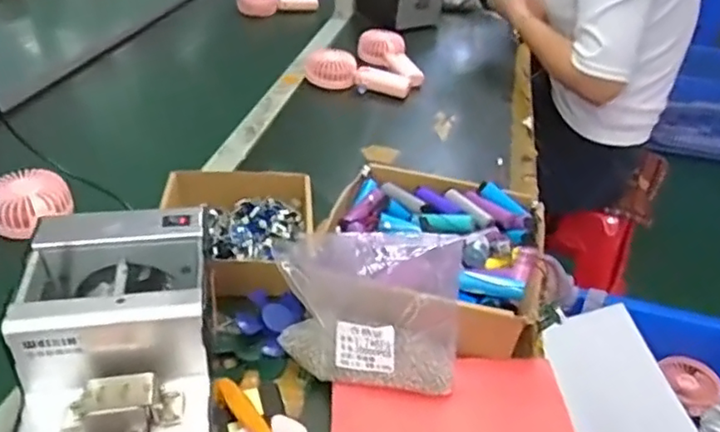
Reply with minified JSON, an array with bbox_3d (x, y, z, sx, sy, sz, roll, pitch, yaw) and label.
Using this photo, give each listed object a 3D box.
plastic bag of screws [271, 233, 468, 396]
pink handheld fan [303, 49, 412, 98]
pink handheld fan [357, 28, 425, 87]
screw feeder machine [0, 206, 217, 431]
[{"bbox_3d":[0.011,0.067,0.544,0.160,0.127,0.126,4,36,0],"label":"plastic bag of screws"},{"bbox_3d":[-0.004,-0.247,1.076,0.186,0.043,0.073,15,37,17],"label":"pink handheld fan"},{"bbox_3d":[0.063,-0.289,1.130,0.083,0.035,0.167,-20,55,-30],"label":"pink handheld fan"},{"bbox_3d":[-0.172,0.107,0.456,0.124,0.143,0.171,-4,35,-10],"label":"screw feeder machine"}]

